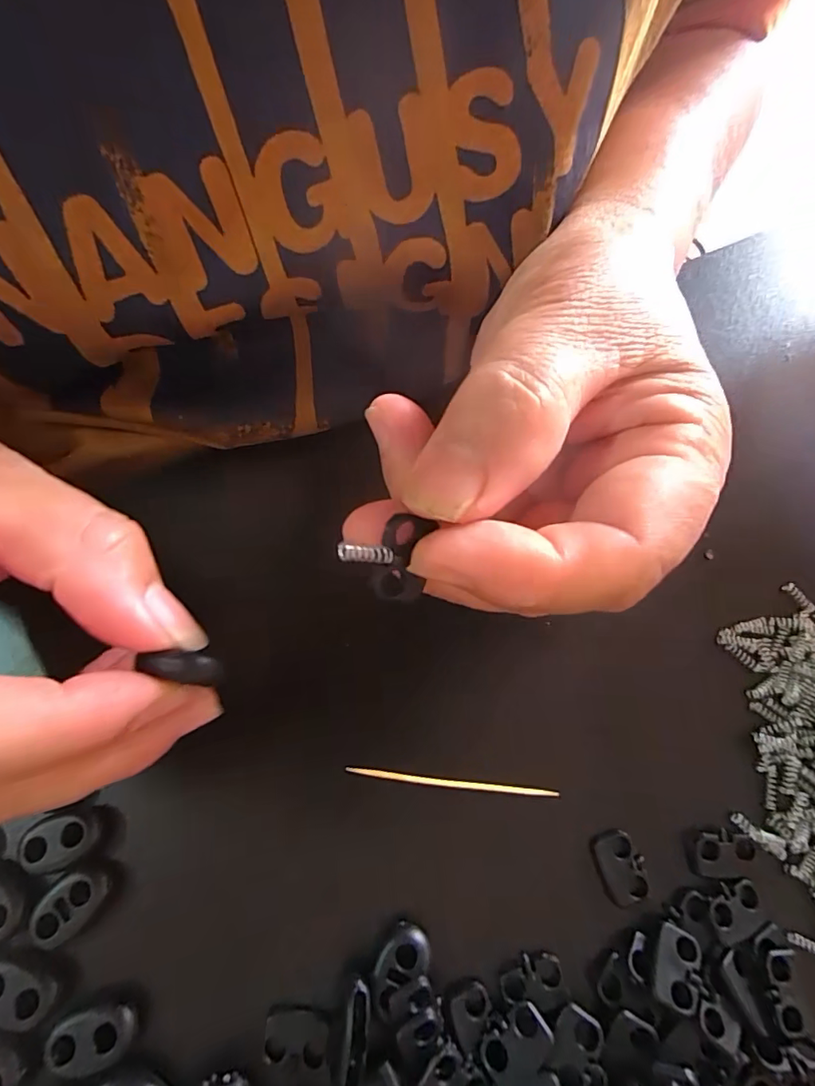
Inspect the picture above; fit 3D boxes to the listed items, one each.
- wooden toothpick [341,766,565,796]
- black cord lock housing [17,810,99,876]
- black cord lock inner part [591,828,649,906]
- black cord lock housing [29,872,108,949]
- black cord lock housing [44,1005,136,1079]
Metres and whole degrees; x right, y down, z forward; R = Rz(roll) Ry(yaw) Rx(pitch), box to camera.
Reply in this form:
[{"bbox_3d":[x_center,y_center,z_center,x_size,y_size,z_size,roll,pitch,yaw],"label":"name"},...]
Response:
[{"bbox_3d":[0.013,0.073,0.157,0.063,0.006,0.004,6,71,2],"label":"wooden toothpick"},{"bbox_3d":[-0.098,0.084,0.144,0.020,0.004,0.014,-18,72,-6],"label":"black cord lock housing"},{"bbox_3d":[0.061,0.093,0.147,0.013,0.004,0.017,-21,72,-7],"label":"black cord lock inner part"},{"bbox_3d":[-0.092,0.098,0.138,0.019,0.004,0.014,-42,76,-13],"label":"black cord lock housing"},{"bbox_3d":[-0.080,0.125,0.129,0.020,0.004,0.012,-8,71,-3],"label":"black cord lock housing"}]

